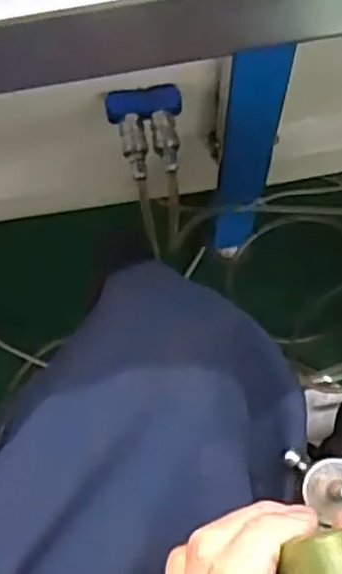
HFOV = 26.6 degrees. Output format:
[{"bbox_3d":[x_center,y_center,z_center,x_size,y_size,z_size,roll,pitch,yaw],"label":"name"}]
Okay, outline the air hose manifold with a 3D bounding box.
[{"bbox_3d":[-0.017,-0.138,0.636,0.066,0.025,0.074,-16,74,-2],"label":"air hose manifold"}]

